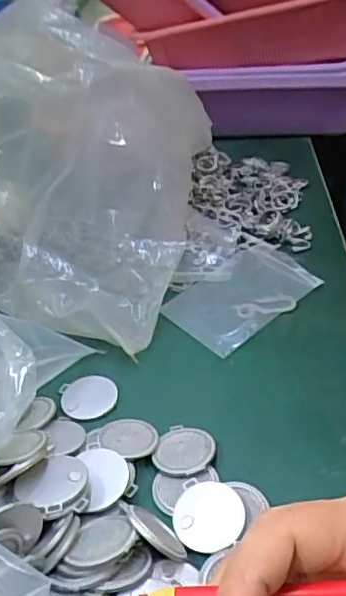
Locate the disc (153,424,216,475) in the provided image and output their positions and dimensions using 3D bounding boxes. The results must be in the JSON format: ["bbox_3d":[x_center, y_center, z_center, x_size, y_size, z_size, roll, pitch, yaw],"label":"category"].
[{"bbox_3d":[0.007,0.099,0.379,0.037,0.004,0.039,-8,28,4],"label":"disc"}]

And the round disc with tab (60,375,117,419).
[{"bbox_3d":[-0.061,0.070,0.427,0.040,0.004,0.039,-4,38,3],"label":"round disc with tab"}]

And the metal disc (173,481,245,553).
[{"bbox_3d":[0.021,0.125,0.339,0.039,0.004,0.041,-3,47,3],"label":"metal disc"}]

